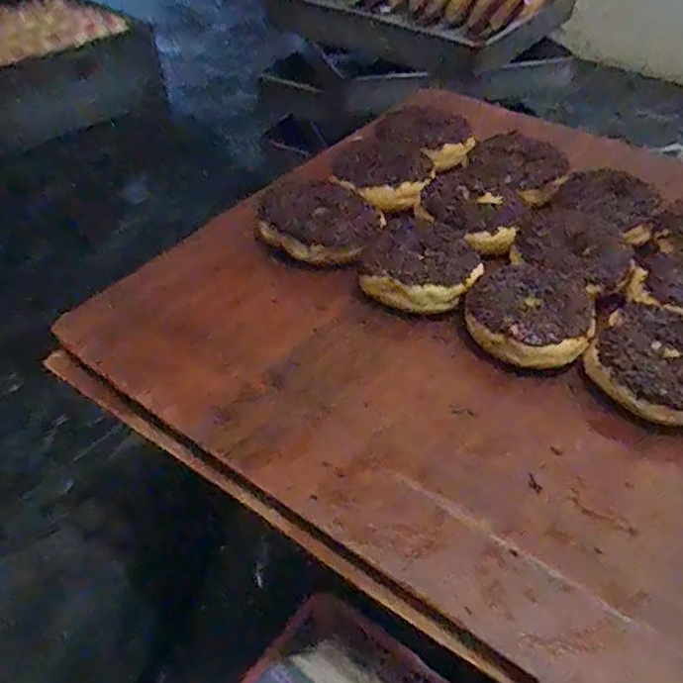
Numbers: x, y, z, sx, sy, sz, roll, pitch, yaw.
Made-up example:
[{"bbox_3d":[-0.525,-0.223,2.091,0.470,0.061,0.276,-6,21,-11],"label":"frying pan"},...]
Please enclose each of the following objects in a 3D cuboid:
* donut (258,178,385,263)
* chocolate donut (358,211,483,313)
[{"bbox_3d":[-0.018,-0.101,0.510,0.099,0.032,0.090,-1,44,-4],"label":"donut"},{"bbox_3d":[0.063,-0.068,0.474,0.088,0.034,0.107,9,44,7],"label":"chocolate donut"}]

